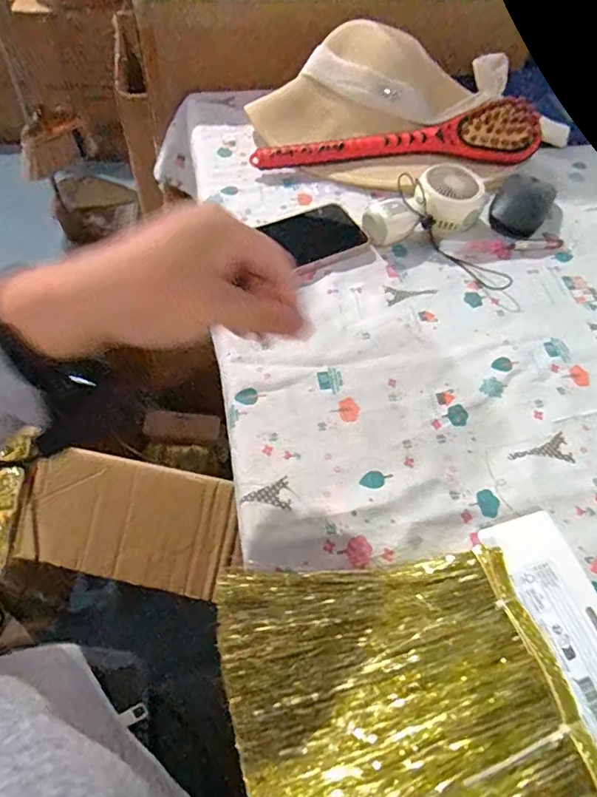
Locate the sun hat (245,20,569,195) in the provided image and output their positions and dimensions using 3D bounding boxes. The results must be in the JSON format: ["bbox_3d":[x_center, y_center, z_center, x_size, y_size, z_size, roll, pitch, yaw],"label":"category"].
[{"bbox_3d":[0.133,-0.341,0.604,0.353,0.088,0.205,-14,58,-13],"label":"sun hat"}]

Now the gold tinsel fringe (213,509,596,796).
[{"bbox_3d":[0.087,0.176,0.298,0.236,0.028,0.191,-13,57,-12],"label":"gold tinsel fringe"}]

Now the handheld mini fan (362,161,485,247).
[{"bbox_3d":[0.125,-0.203,0.538,0.129,0.040,0.071,-14,58,-13],"label":"handheld mini fan"}]

